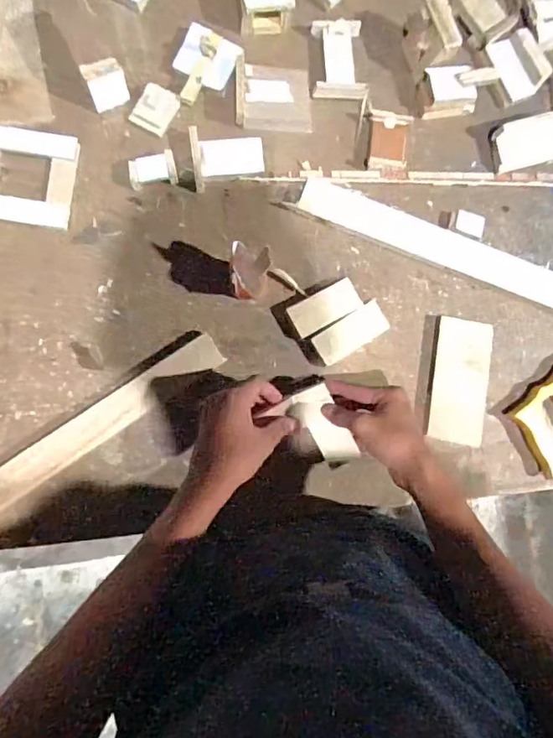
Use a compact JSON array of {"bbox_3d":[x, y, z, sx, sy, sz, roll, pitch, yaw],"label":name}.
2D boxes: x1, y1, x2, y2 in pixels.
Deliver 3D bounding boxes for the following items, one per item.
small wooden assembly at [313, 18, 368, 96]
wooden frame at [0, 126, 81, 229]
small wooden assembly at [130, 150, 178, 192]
[{"bbox_3d":[0.080,-0.393,0.661,0.065,0.016,0.098,0,84,-5],"label":"small wooden assembly"},{"bbox_3d":[-0.298,-0.228,0.614,0.113,0.016,0.112,7,83,-4],"label":"wooden frame"},{"bbox_3d":[-0.150,-0.240,0.633,0.056,0.024,0.034,-15,86,-7],"label":"small wooden assembly"}]

